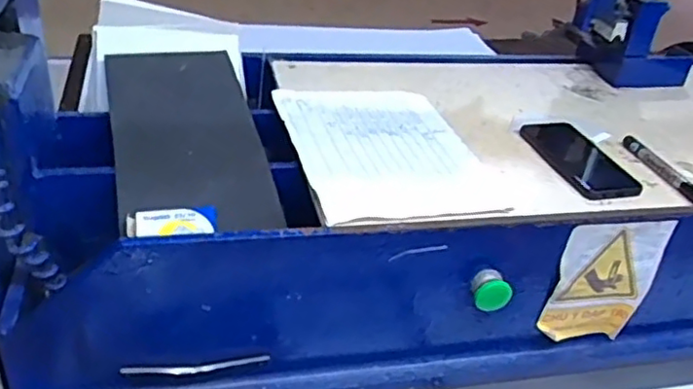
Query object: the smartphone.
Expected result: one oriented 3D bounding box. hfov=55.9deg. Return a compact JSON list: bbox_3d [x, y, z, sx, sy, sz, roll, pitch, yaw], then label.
[{"bbox_3d":[0.283,-0.044,0.791,0.088,0.013,0.171,-3,34,-15],"label":"smartphone"}]

